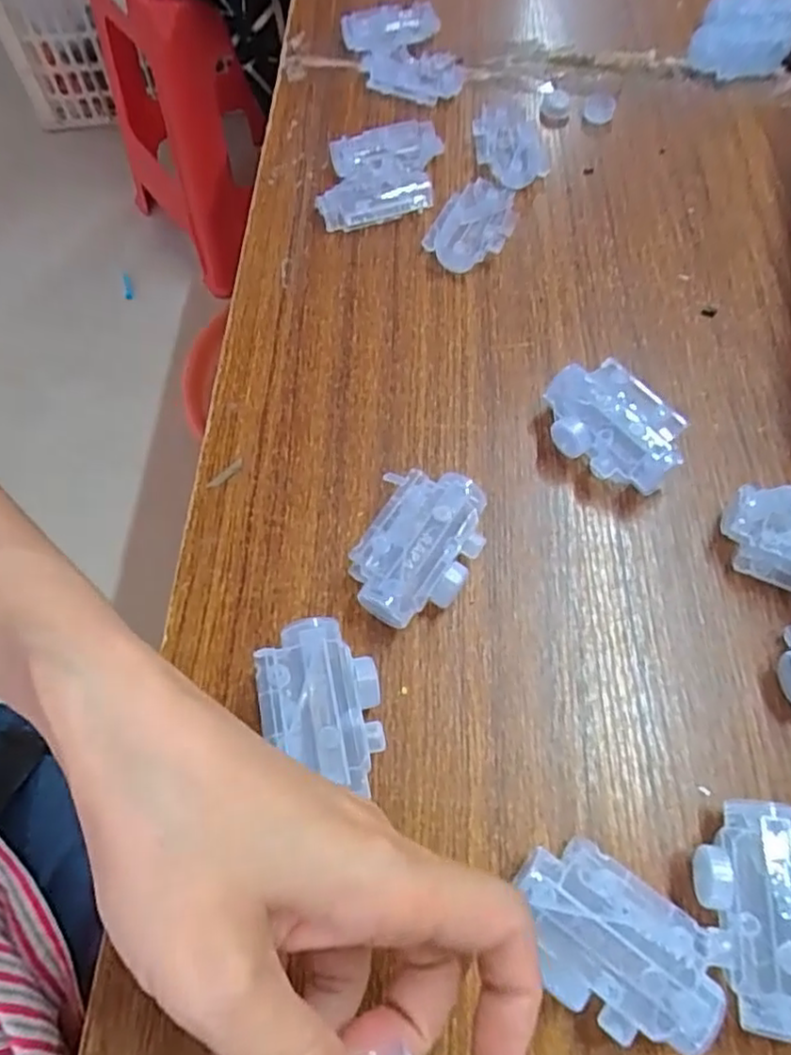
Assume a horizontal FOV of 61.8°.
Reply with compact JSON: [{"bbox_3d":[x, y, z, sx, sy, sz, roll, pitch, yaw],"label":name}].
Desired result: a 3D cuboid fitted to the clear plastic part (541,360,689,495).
[{"bbox_3d":[0.102,-0.047,0.316,0.042,0.030,0.067,-39,70,-18],"label":"clear plastic part"}]

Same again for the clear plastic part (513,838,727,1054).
[{"bbox_3d":[0.072,0.142,0.226,0.070,0.027,0.044,33,68,15],"label":"clear plastic part"}]

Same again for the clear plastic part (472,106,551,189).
[{"bbox_3d":[0.074,-0.250,0.432,0.045,0.009,0.070,-8,64,-4],"label":"clear plastic part"}]

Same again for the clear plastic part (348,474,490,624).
[{"bbox_3d":[0.010,0.009,0.289,0.047,0.031,0.068,22,65,11],"label":"clear plastic part"}]

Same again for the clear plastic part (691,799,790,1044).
[{"bbox_3d":[0.129,0.133,0.229,0.045,0.029,0.068,5,63,2],"label":"clear plastic part"}]

